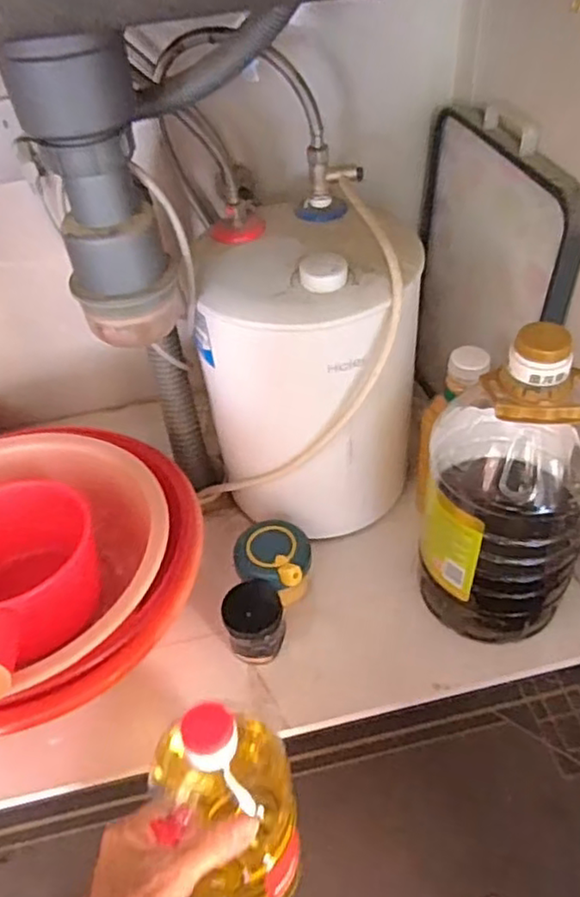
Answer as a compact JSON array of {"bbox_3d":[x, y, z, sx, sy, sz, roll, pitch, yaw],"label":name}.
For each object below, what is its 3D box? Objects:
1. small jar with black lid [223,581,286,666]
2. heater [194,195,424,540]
[{"bbox_3d":[-0.039,0.180,0.703,0.064,0.073,0.068,-7,46,0],"label":"small jar with black lid"},{"bbox_3d":[0.029,-0.084,0.749,0.204,0.320,0.198,-3,46,3],"label":"heater"}]

